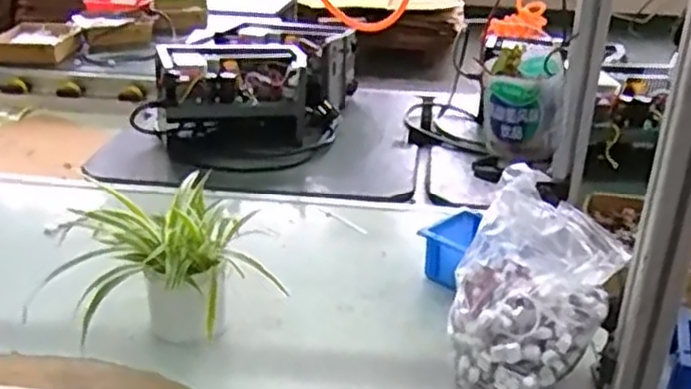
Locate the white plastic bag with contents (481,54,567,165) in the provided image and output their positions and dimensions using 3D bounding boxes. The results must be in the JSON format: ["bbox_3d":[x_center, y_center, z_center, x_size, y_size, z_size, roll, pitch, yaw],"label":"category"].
[{"bbox_3d":[0.140,-0.069,0.572,0.058,0.072,0.060,9,30,14],"label":"white plastic bag with contents"}]

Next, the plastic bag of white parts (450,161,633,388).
[{"bbox_3d":[0.191,0.118,0.772,0.159,0.207,0.173,8,27,14],"label":"plastic bag of white parts"}]

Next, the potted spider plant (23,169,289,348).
[{"bbox_3d":[-0.228,0.089,0.885,0.201,0.144,0.216,17,30,30],"label":"potted spider plant"}]

